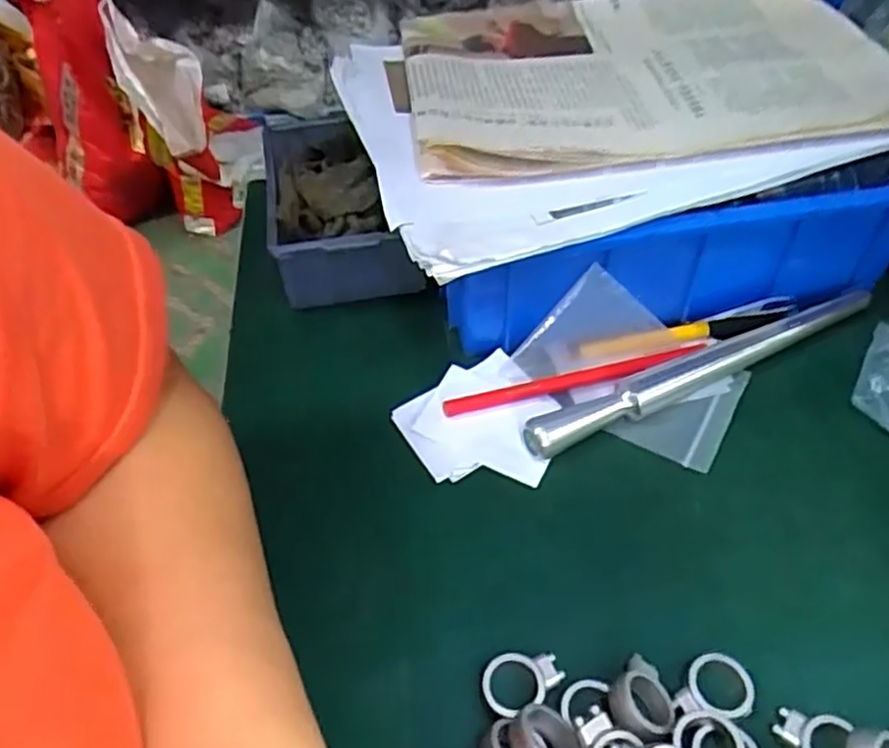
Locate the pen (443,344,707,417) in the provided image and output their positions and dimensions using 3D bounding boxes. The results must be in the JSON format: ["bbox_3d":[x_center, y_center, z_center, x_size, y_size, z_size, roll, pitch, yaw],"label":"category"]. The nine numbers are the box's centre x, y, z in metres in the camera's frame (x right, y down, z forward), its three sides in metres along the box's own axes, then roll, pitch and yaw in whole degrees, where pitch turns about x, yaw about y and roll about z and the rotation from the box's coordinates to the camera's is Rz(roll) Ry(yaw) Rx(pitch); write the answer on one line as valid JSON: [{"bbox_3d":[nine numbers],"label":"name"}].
[{"bbox_3d":[0.074,0.002,0.398,0.152,0.009,0.013,-10,49,-8],"label":"pen"}]

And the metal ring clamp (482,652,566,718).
[{"bbox_3d":[0.032,0.125,0.292,0.034,0.004,0.023,-21,51,-17],"label":"metal ring clamp"}]

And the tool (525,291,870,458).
[{"bbox_3d":[0.149,-0.003,0.399,0.229,0.021,0.018,-20,51,-16],"label":"tool"}]

